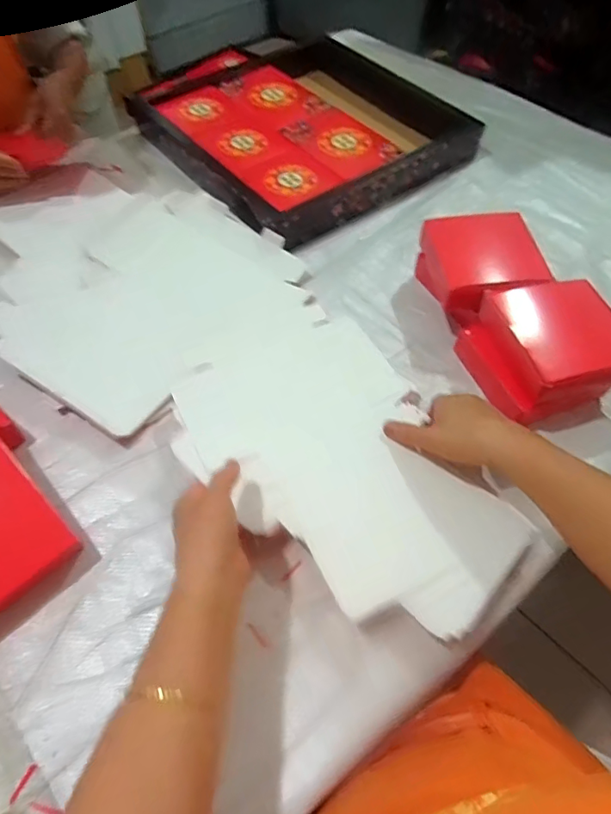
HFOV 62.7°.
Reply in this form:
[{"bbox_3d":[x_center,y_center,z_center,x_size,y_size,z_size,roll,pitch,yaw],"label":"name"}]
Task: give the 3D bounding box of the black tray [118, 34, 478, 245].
[{"bbox_3d":[-0.003,-0.472,0.828,0.419,0.050,0.420,-31,66,-18],"label":"black tray"}]

